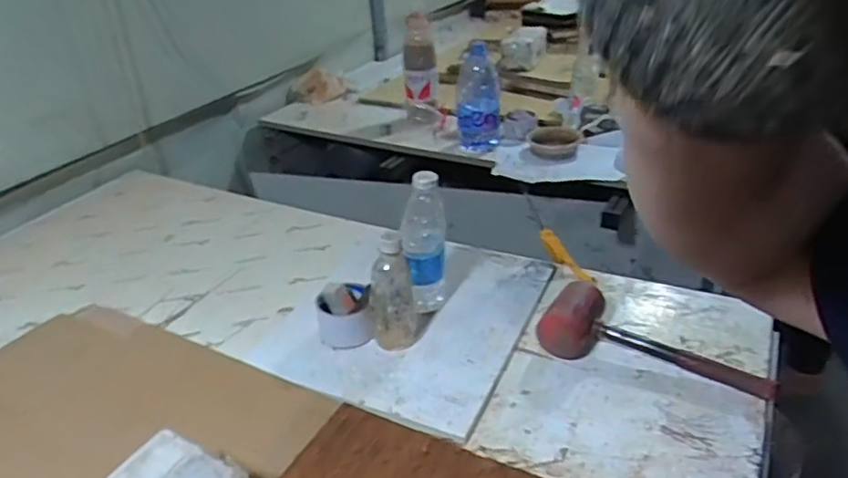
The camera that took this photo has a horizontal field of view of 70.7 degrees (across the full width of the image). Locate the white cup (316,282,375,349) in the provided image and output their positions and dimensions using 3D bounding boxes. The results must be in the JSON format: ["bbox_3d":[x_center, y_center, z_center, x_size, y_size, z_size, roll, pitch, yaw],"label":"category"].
[{"bbox_3d":[-0.111,0.109,0.849,0.075,0.070,0.076,-3,31,2],"label":"white cup"}]

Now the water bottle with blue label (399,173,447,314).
[{"bbox_3d":[0.000,0.010,0.846,0.063,0.212,0.058,-5,31,-1],"label":"water bottle with blue label"}]

